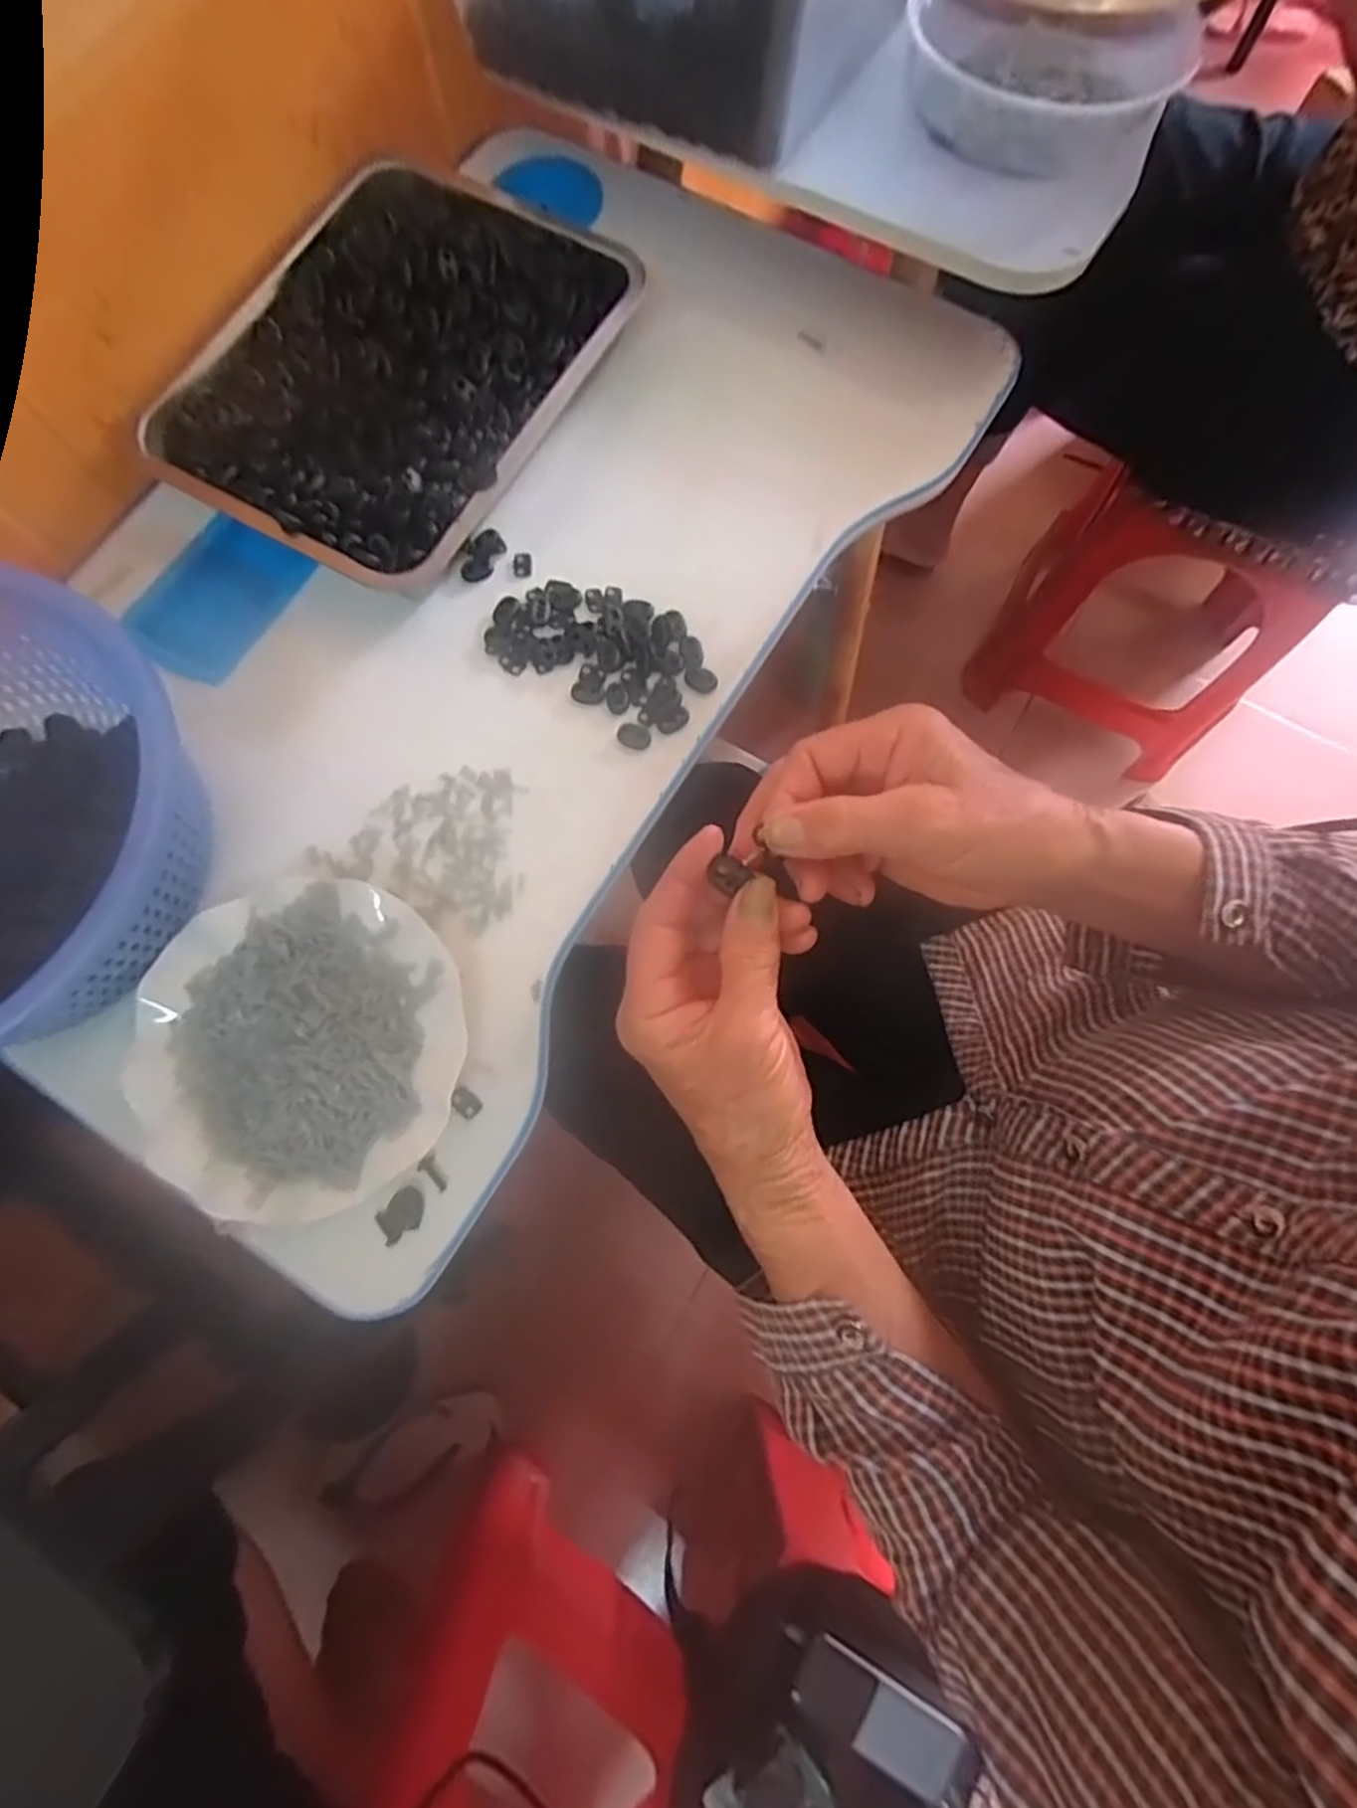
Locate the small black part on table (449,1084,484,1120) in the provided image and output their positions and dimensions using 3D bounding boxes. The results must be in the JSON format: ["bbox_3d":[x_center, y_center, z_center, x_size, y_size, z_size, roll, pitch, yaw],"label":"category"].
[{"bbox_3d":[-0.122,0.113,0.423,0.019,0.004,0.012,38,79,9],"label":"small black part on table"}]

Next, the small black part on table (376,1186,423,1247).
[{"bbox_3d":[-0.154,0.171,0.408,0.026,0.004,0.022,-38,79,-9],"label":"small black part on table"}]

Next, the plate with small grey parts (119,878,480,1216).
[{"bbox_3d":[-0.215,0.077,0.417,0.182,0.037,0.180,0,76,0],"label":"plate with small grey parts"}]

